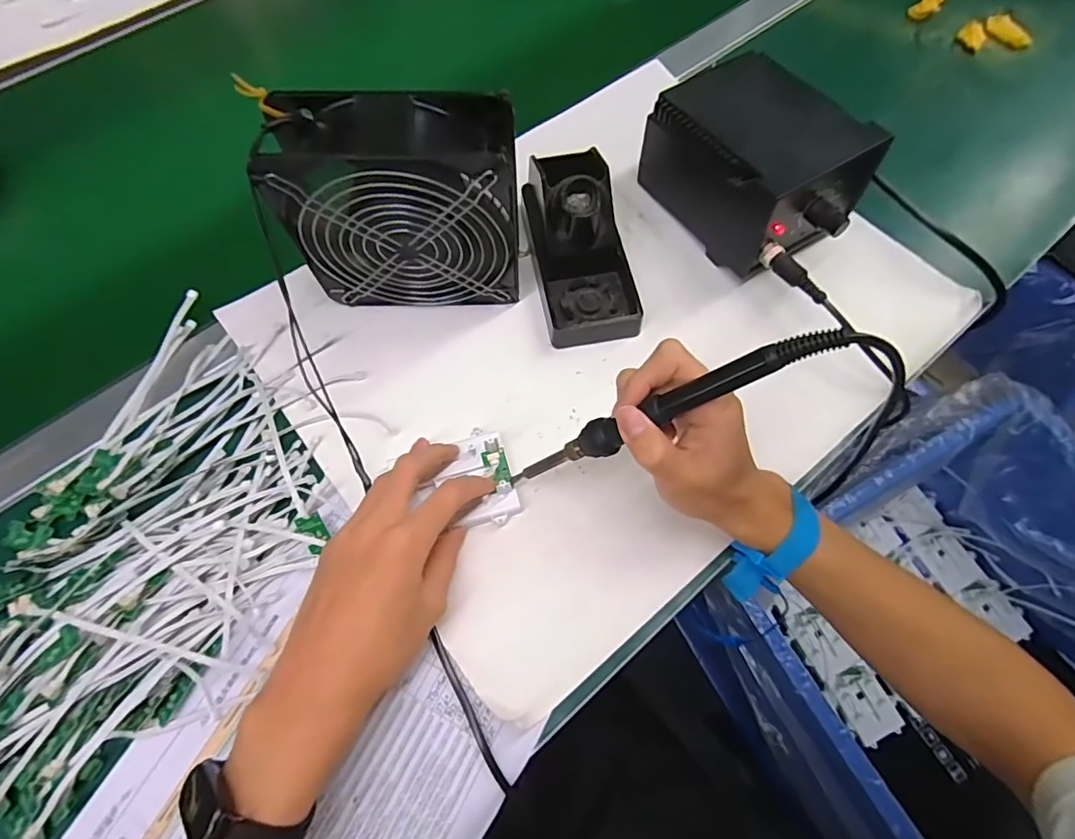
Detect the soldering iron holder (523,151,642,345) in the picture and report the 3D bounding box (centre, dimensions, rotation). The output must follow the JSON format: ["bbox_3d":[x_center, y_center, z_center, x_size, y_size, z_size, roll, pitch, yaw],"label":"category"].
[{"bbox_3d":[0.033,-0.144,0.418,0.078,0.077,0.155,-10,68,-4],"label":"soldering iron holder"}]

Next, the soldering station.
[{"bbox_3d":[0.177,-0.204,0.430,0.115,0.093,0.160,-31,71,-12],"label":"soldering station"}]

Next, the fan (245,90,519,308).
[{"bbox_3d":[-0.090,-0.140,0.378,0.155,0.159,0.062,1,68,0],"label":"fan"}]

